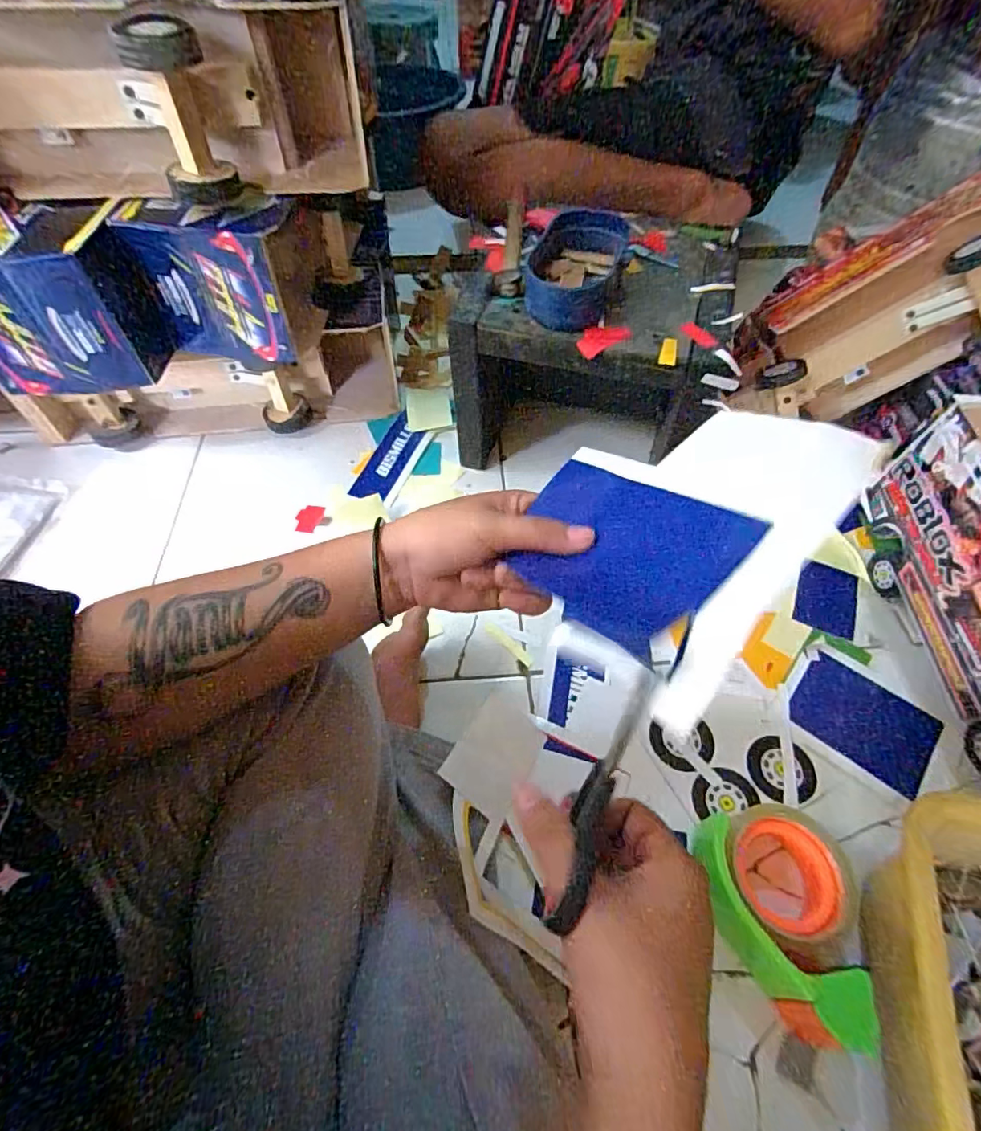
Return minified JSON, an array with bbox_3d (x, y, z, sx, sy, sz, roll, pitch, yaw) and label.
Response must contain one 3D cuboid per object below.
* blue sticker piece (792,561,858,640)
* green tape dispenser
[{"bbox_3d":[0.369,0.036,0.586,0.059,0.008,0.080,16,65,23],"label":"blue sticker piece"},{"bbox_3d":[0.216,0.255,0.386,0.099,0.063,0.141,-3,55,-2],"label":"green tape dispenser"}]

